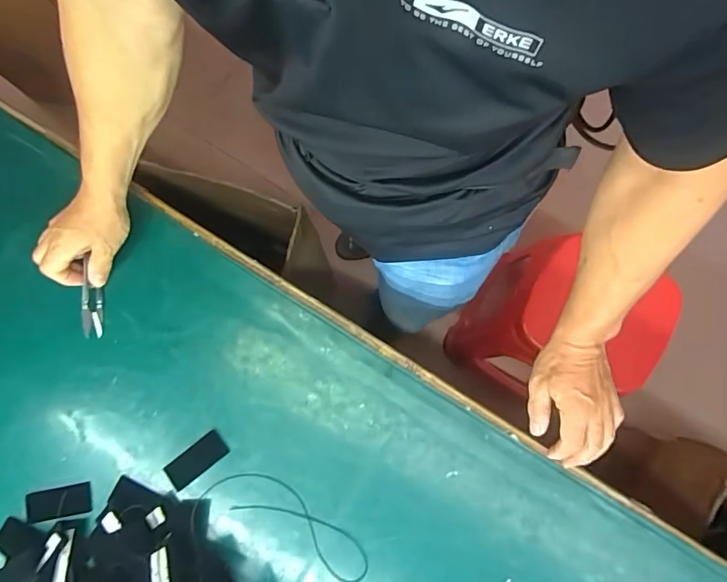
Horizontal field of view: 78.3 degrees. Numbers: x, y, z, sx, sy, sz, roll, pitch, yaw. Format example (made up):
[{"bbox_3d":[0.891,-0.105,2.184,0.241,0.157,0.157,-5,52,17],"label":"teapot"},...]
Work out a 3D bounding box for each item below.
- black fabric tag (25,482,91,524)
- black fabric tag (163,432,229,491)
[{"bbox_3d":[-0.357,0.247,0.519,0.074,0.007,0.033,-10,79,-2],"label":"black fabric tag"},{"bbox_3d":[-0.199,0.200,0.529,0.070,0.005,0.033,-38,81,-7],"label":"black fabric tag"}]

